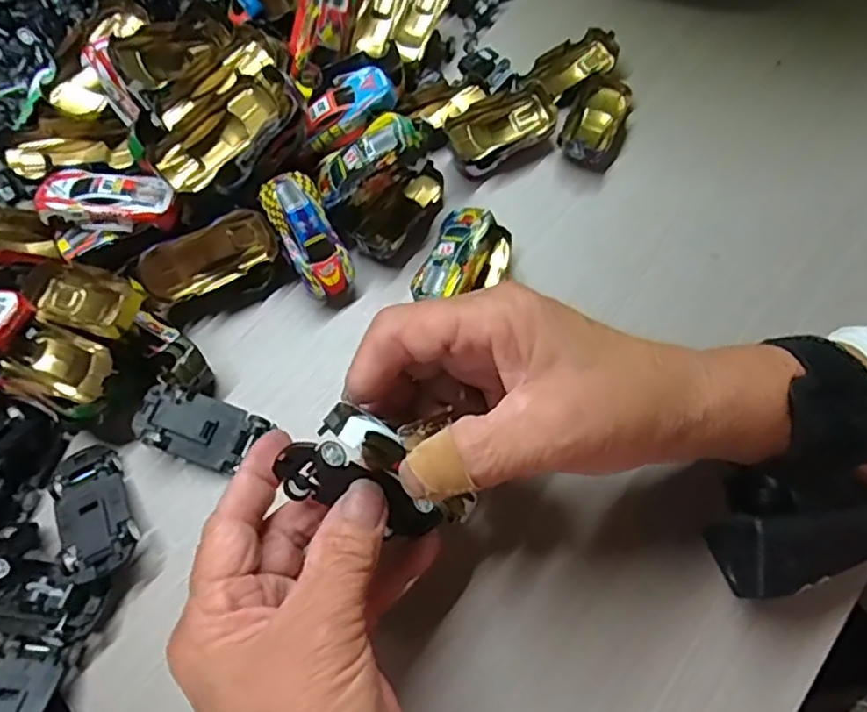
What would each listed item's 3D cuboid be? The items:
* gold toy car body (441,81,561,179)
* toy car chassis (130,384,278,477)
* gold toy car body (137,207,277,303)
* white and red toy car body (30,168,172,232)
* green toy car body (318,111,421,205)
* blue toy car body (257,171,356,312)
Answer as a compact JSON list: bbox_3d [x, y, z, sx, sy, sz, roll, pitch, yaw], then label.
[{"bbox_3d":[0.038,-0.129,0.370,0.067,0.017,0.036,-30,68,-13],"label":"gold toy car body"},{"bbox_3d":[-0.106,0.034,0.302,0.055,0.014,0.030,16,66,8],"label":"toy car chassis"},{"bbox_3d":[-0.111,-0.048,0.322,0.064,0.017,0.030,-33,111,-20],"label":"gold toy car body"},{"bbox_3d":[-0.153,-0.073,0.310,0.061,0.019,0.029,5,65,3],"label":"white and red toy car body"},{"bbox_3d":[-0.034,-0.096,0.321,0.056,0.015,0.023,-27,66,28],"label":"green toy car body"},{"bbox_3d":[-0.061,-0.057,0.327,0.028,0.016,0.069,-30,103,-14],"label":"blue toy car body"}]

